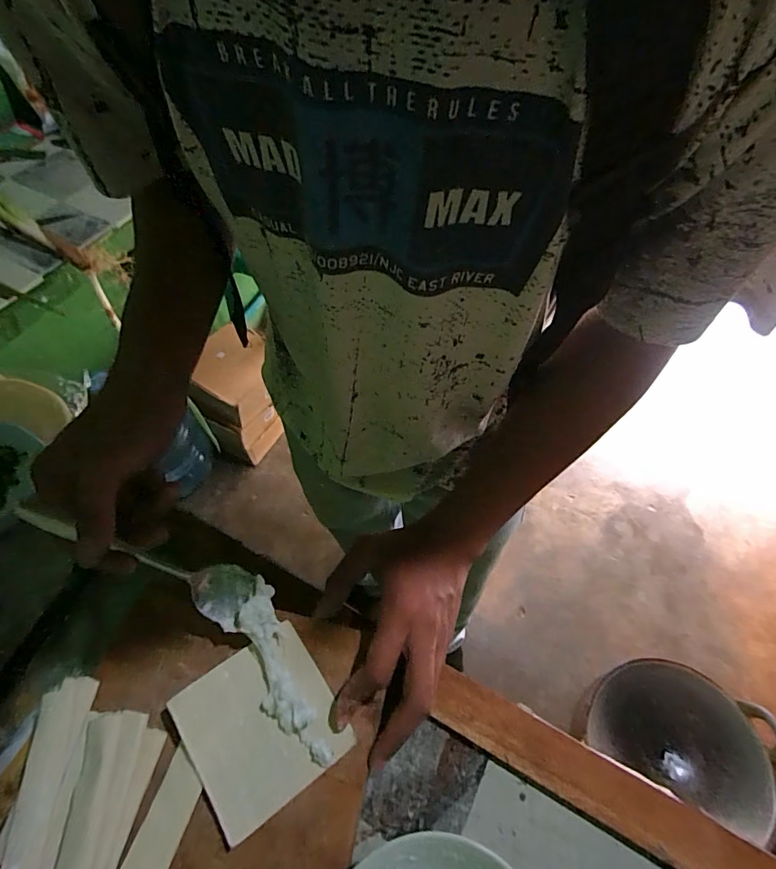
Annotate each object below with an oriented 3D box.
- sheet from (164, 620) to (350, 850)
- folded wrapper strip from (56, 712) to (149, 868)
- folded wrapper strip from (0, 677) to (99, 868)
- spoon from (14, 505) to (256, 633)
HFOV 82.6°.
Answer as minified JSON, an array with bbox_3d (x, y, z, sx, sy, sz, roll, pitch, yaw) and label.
[{"bbox_3d":[-0.090,0.204,0.313,0.097,0.013,0.097,-32,64,-18],"label":"sheet"},{"bbox_3d":[-0.186,0.237,0.279,0.039,0.014,0.101,-1,59,0],"label":"folded wrapper strip"},{"bbox_3d":[-0.230,0.227,0.299,0.033,0.007,0.107,-3,59,-2],"label":"folded wrapper strip"},{"bbox_3d":[-0.169,0.089,0.305,0.158,0.023,0.040,33,58,-23],"label":"spoon"}]

